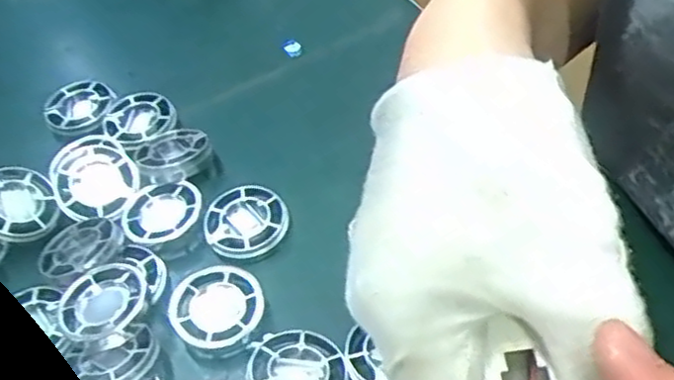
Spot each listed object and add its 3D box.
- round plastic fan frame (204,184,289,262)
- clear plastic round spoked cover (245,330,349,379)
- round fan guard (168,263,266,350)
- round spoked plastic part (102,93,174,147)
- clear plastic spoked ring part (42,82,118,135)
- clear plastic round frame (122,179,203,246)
[{"bbox_3d":[-0.043,0.015,0.340,0.038,0.011,0.038,-5,50,6],"label":"round plastic fan frame"},{"bbox_3d":[-0.016,0.071,0.281,0.038,0.007,0.041,-5,50,6],"label":"clear plastic round spoked cover"},{"bbox_3d":[-0.051,0.048,0.307,0.039,0.005,0.038,-5,50,6],"label":"round fan guard"},{"bbox_3d":[-0.108,-0.039,0.394,0.037,0.006,0.044,-30,52,-15],"label":"round spoked plastic part"},{"bbox_3d":[-0.147,-0.047,0.411,0.038,0.008,0.039,5,52,14],"label":"clear plastic spoked ring part"},{"bbox_3d":[-0.084,0.011,0.347,0.038,0.009,0.036,-5,50,6],"label":"clear plastic round frame"}]

